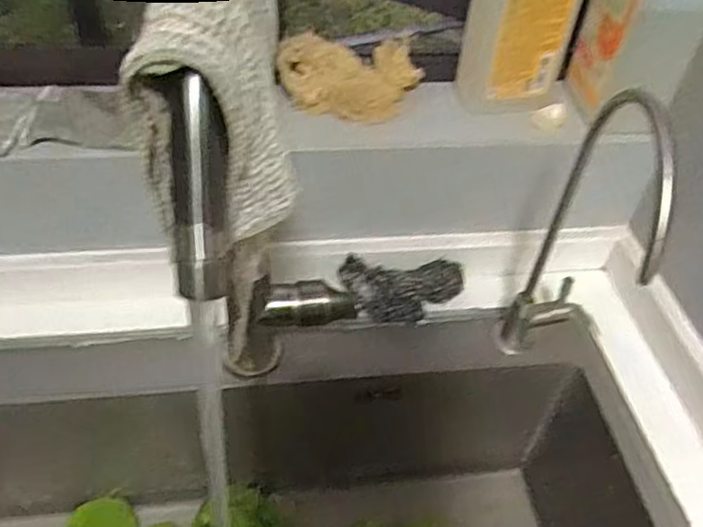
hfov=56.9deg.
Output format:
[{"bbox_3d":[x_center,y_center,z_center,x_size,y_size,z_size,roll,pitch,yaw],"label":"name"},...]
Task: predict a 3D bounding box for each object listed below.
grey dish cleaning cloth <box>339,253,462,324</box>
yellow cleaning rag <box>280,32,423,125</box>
[{"bbox_3d":[0.055,0.026,0.652,0.124,0.048,0.054,-4,46,-9],"label":"grey dish cleaning cloth"},{"bbox_3d":[0.001,-0.175,0.613,0.127,0.046,0.085,6,45,0],"label":"yellow cleaning rag"}]

